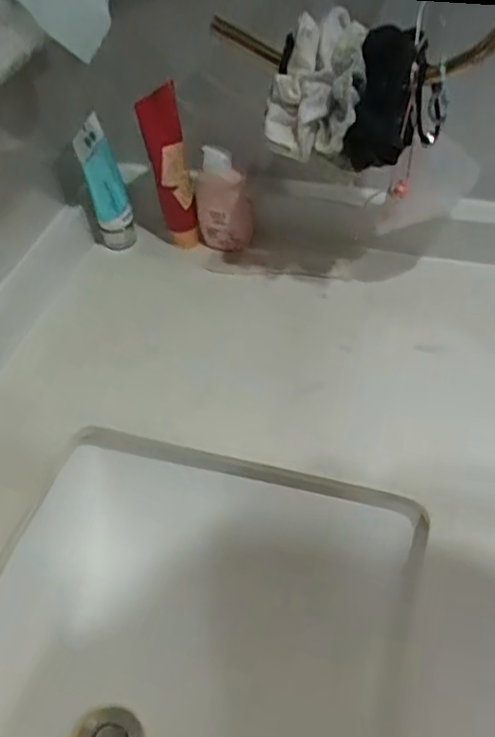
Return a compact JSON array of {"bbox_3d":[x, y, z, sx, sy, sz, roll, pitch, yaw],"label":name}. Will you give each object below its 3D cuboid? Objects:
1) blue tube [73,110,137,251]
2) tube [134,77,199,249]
[{"bbox_3d":[-0.145,-0.189,0.646,0.035,0.125,0.039,-10,49,-1],"label":"blue tube"},{"bbox_3d":[-0.076,-0.192,0.622,0.040,0.168,0.039,-14,49,-5],"label":"tube"}]

